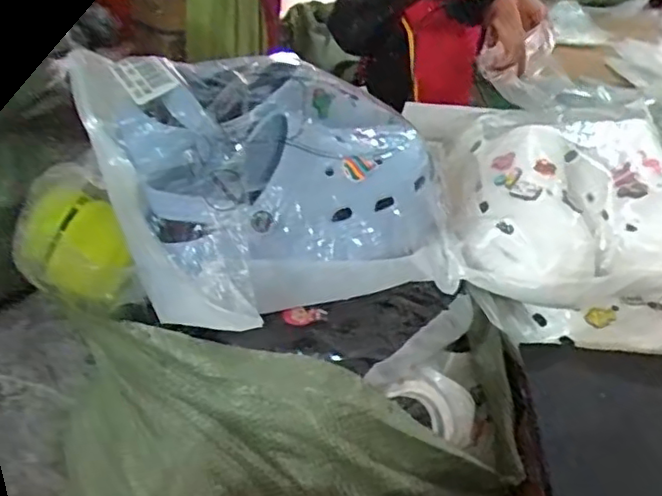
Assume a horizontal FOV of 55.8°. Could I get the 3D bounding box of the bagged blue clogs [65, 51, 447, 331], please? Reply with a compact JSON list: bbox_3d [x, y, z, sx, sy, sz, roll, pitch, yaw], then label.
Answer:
[{"bbox_3d":[-0.044,-0.070,0.513,0.262,0.245,0.110,-15,-2,-23],"label":"bagged blue clogs"}]

